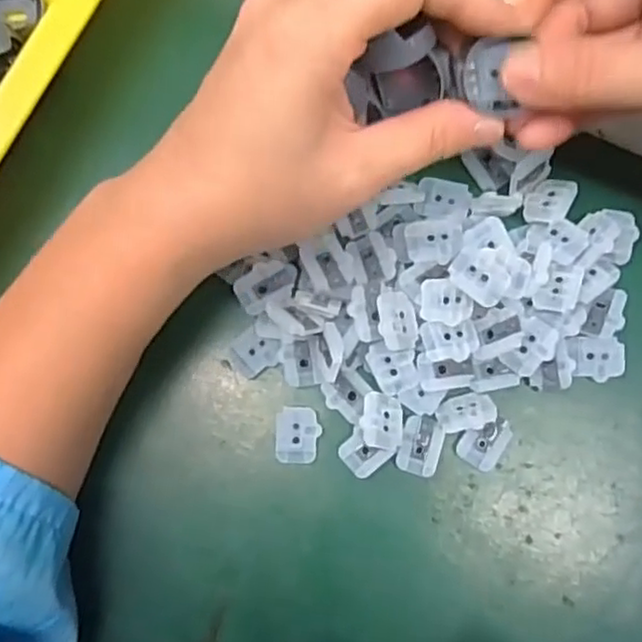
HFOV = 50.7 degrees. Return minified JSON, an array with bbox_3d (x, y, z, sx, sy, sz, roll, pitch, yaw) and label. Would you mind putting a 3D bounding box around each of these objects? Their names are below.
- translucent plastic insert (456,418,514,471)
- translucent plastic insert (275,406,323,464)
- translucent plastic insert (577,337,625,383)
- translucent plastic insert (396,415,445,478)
[{"bbox_3d":[0.063,0.046,0.259,0.016,0.004,0.021,34,85,7],"label":"translucent plastic insert"},{"bbox_3d":[-0.009,0.044,0.261,0.017,0.004,0.021,6,82,3],"label":"translucent plastic insert"},{"bbox_3d":[0.107,0.014,0.258,0.018,0.004,0.016,2,82,3],"label":"translucent plastic insert"},{"bbox_3d":[0.038,0.047,0.257,0.015,0.004,0.022,15,83,5],"label":"translucent plastic insert"}]

